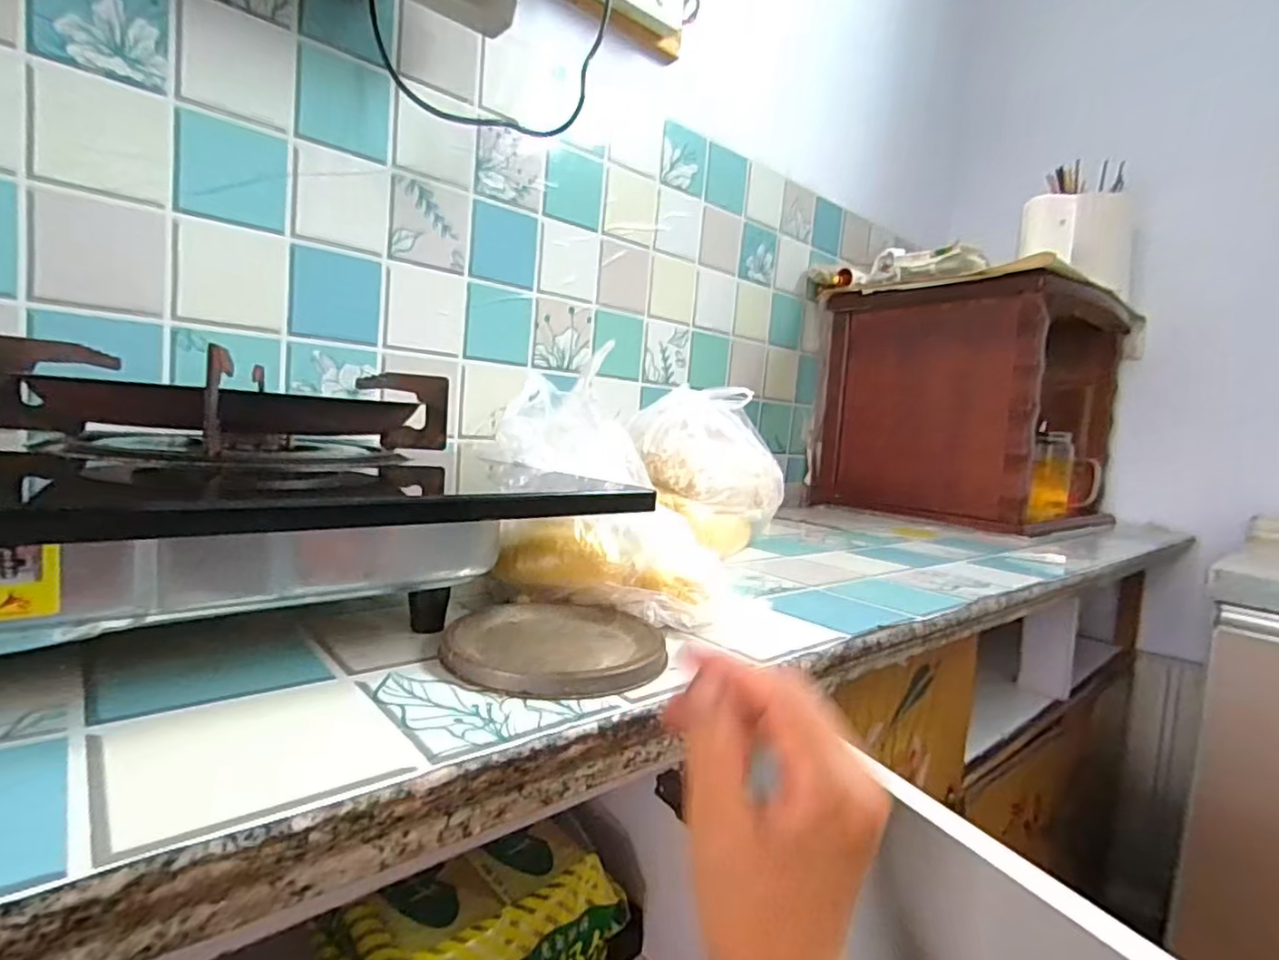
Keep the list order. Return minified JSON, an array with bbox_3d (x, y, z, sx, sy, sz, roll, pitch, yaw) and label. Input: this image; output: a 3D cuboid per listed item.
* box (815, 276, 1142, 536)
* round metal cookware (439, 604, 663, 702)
[{"bbox_3d":[0.673,-0.135,1.294,0.495,0.394,0.408,0,7,-38],"label":"box"},{"bbox_3d":[-0.047,0.094,0.377,0.120,0.009,0.128,4,5,0],"label":"round metal cookware"}]

